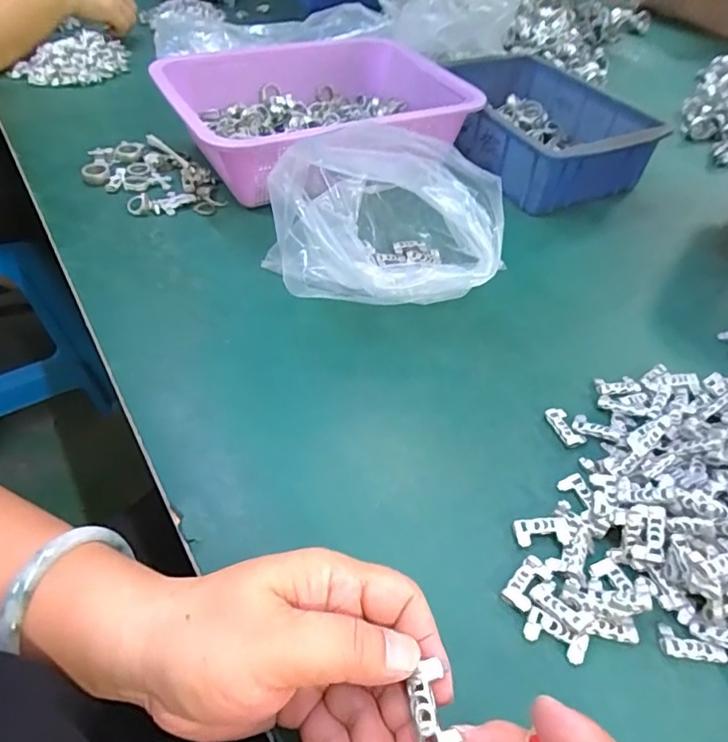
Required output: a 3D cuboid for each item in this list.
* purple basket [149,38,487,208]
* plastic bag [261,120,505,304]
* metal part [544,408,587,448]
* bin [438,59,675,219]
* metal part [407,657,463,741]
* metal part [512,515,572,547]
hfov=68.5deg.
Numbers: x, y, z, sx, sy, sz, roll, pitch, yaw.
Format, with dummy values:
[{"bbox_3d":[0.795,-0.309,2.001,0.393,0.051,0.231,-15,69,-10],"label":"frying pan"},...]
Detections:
[{"bbox_3d":[-0.049,-0.280,0.576,0.305,0.084,0.228,-22,53,-21],"label":"purple basket"},{"bbox_3d":[0.014,-0.115,0.421,0.163,0.102,0.144,2,48,-2],"label":"plastic bag"},{"bbox_3d":[0.137,0.039,0.365,0.016,0.006,0.031,-12,50,-14],"label":"metal part"},{"bbox_3d":[0.192,-0.290,0.631,0.181,0.073,0.263,-19,52,-19],"label":"bin"},{"bbox_3d":[0.025,0.121,0.192,0.014,0.006,0.027,-5,54,-8],"label":"metal part"},{"bbox_3d":[0.103,0.093,0.308,0.030,0.007,0.016,1,48,-3],"label":"metal part"}]

